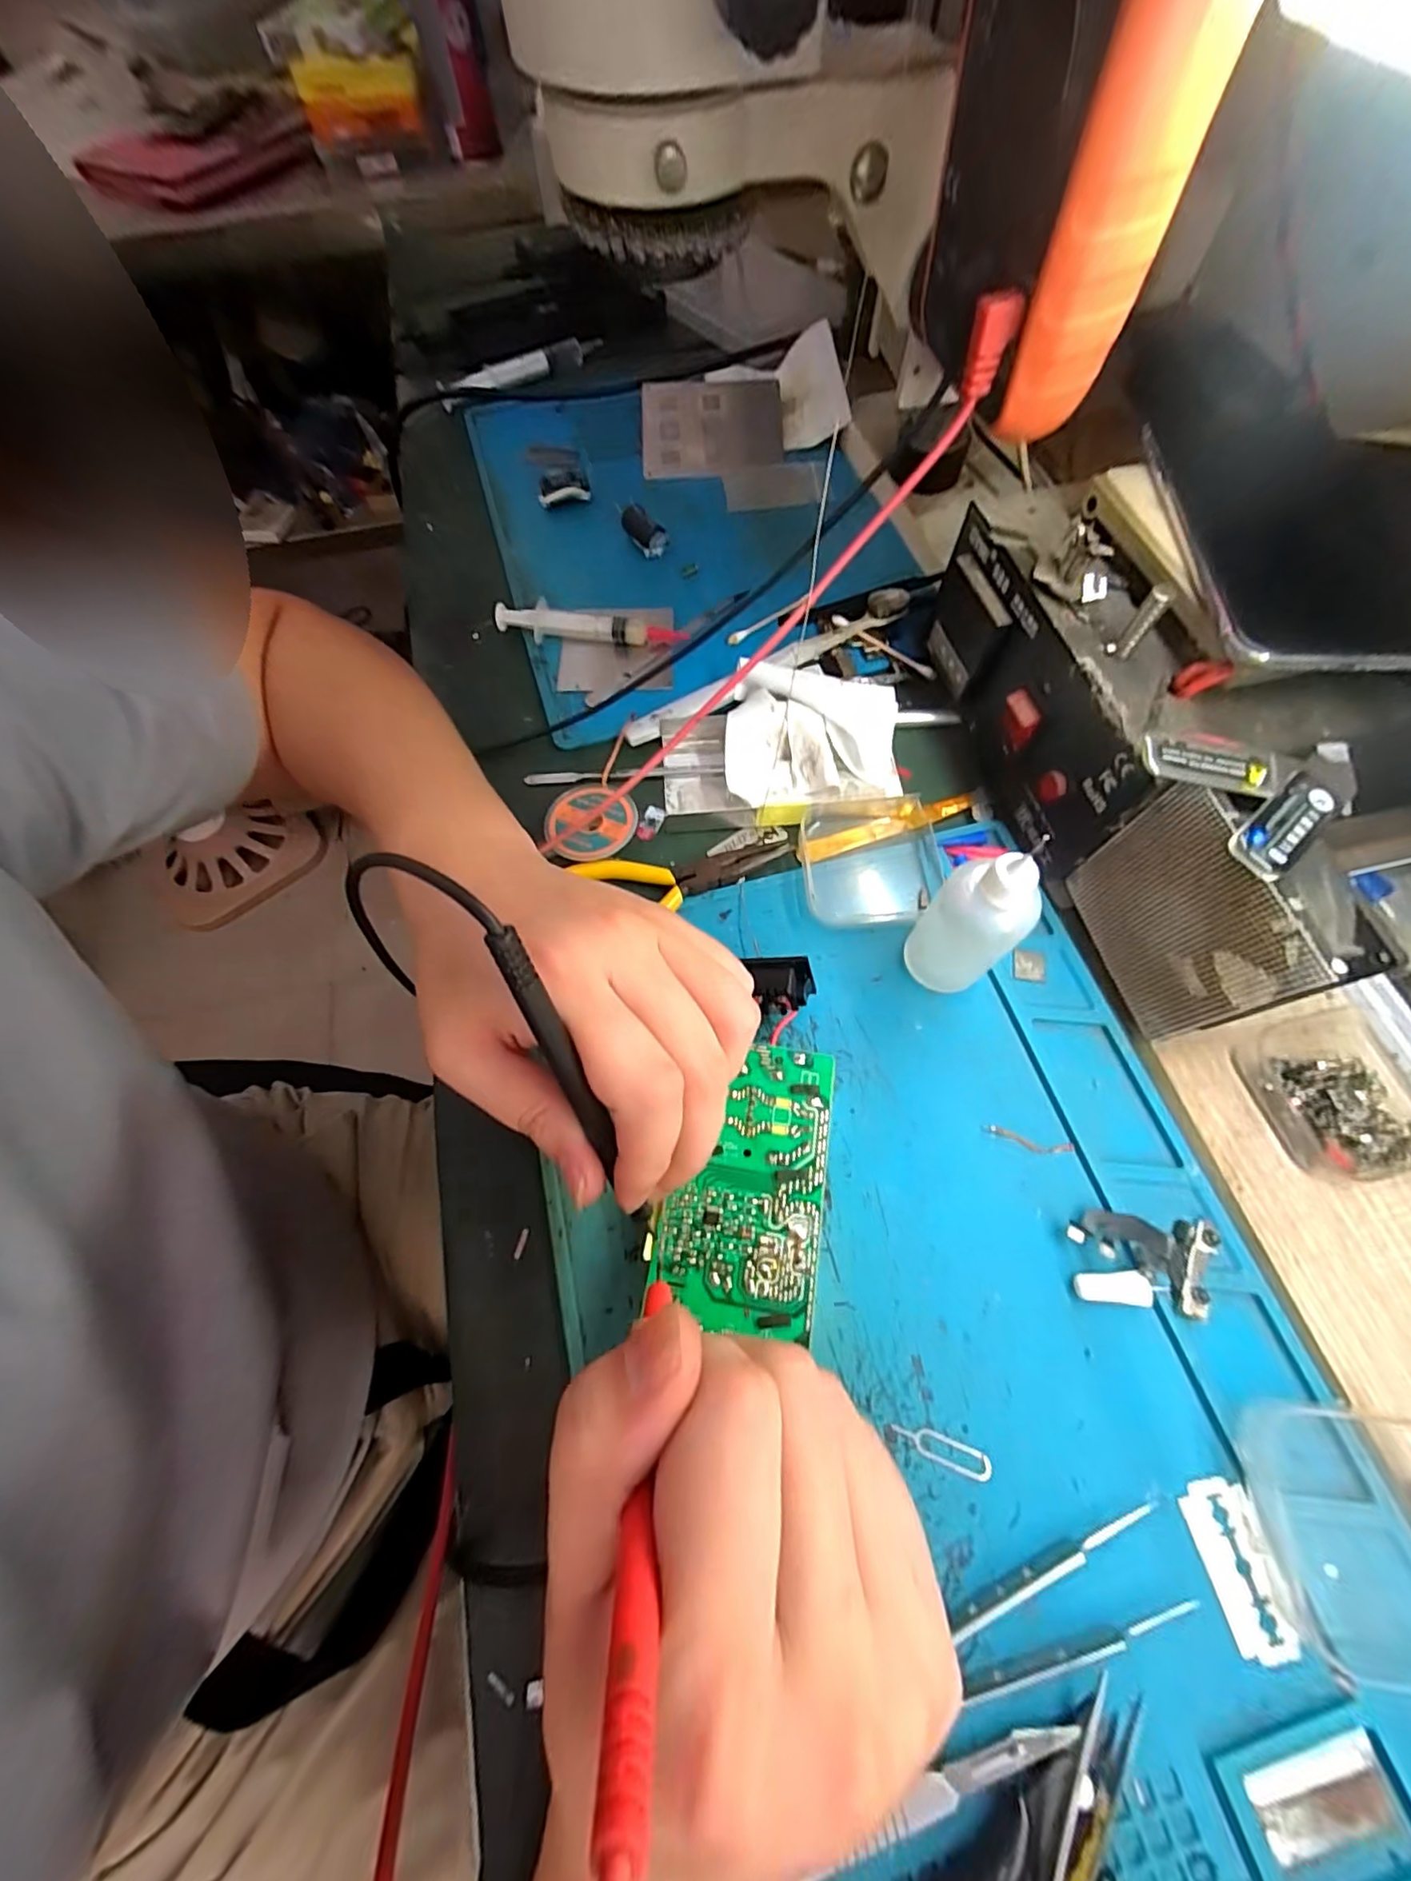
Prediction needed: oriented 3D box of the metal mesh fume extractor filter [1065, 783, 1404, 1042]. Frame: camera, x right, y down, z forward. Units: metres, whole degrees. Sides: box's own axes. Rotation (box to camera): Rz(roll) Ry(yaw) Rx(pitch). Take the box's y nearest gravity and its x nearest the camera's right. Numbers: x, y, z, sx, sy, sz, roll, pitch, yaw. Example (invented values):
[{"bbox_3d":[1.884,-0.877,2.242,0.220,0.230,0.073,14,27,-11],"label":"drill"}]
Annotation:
[{"bbox_3d":[0.186,-0.009,0.230,0.027,0.087,0.080,-18,66,-7],"label":"metal mesh fume extractor filter"}]

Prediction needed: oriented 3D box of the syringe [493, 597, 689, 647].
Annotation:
[{"bbox_3d":[-0.069,-0.185,0.355,0.112,0.018,0.015,11,66,6],"label":"syringe"}]

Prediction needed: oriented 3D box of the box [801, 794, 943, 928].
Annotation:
[{"bbox_3d":[0.082,-0.038,0.288,0.064,0.017,0.063,-3,66,0],"label":"box"}]

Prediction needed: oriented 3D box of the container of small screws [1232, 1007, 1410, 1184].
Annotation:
[{"bbox_3d":[0.261,0.060,0.238,0.061,0.017,0.061,-15,66,-5],"label":"container of small screws"}]

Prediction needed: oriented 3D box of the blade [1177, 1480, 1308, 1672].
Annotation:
[{"bbox_3d":[0.167,0.196,0.186,0.022,0.004,0.042,-10,66,-3],"label":"blade"}]

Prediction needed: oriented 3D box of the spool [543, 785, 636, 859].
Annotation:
[{"bbox_3d":[-0.058,-0.057,0.299,0.044,0.015,0.043,0,66,1],"label":"spool"}]

